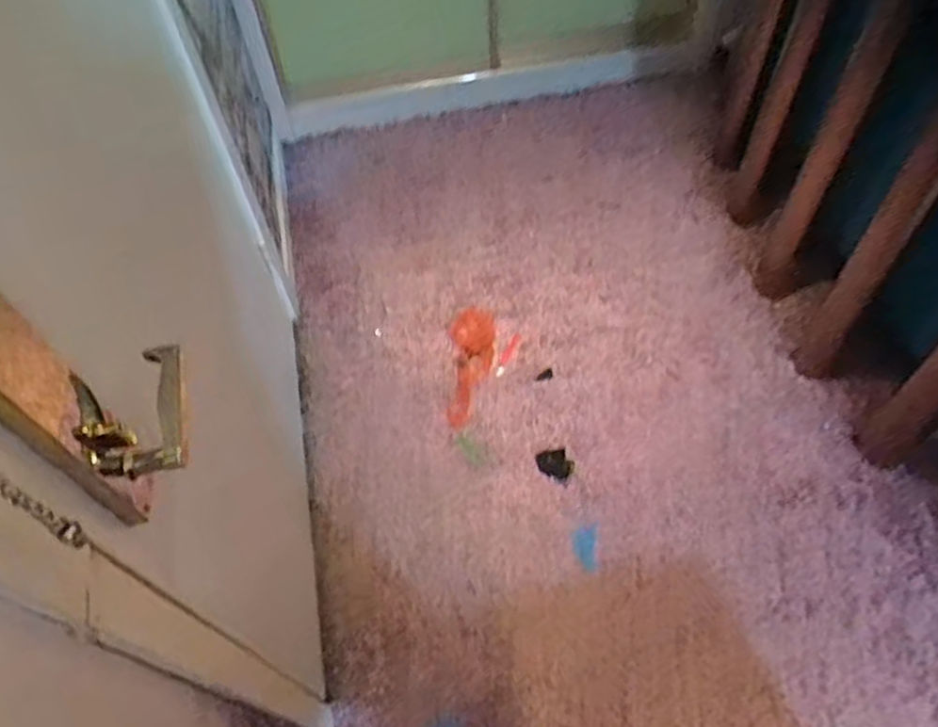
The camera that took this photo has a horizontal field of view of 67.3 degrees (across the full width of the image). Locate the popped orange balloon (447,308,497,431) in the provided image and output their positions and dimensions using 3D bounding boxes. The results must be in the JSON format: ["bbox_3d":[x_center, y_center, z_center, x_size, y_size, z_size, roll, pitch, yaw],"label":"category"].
[{"bbox_3d":[0.007,-0.002,1.697,0.113,0.050,0.341,0,57,2],"label":"popped orange balloon"}]

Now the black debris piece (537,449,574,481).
[{"bbox_3d":[0.187,0.215,1.533,0.067,0.020,0.080,-26,60,-14],"label":"black debris piece"}]

